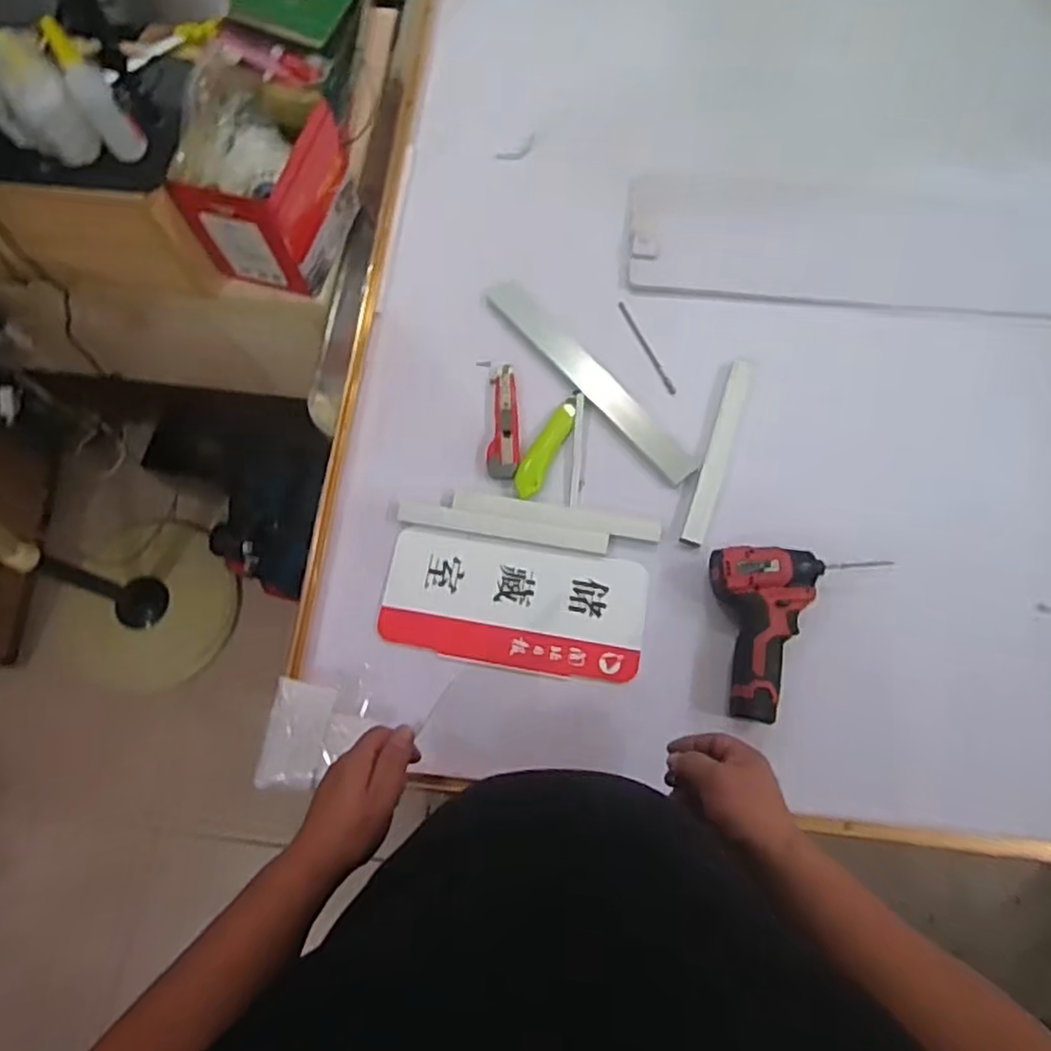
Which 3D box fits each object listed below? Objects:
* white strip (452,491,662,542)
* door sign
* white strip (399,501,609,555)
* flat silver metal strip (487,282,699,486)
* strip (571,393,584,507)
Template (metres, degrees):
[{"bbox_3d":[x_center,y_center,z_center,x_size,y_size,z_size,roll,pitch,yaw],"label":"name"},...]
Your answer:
[{"bbox_3d":[0.037,-0.012,0.830,0.244,0.005,0.027,9,72,4],"label":"white strip"},{"bbox_3d":[-0.013,0.091,0.802,0.294,0.009,0.142,9,74,3],"label":"door sign"},{"bbox_3d":[-0.027,0.002,0.828,0.246,0.009,0.027,9,72,4],"label":"white strip"},{"bbox_3d":[0.081,-0.188,0.889,0.050,0.007,0.355,-37,73,-18],"label":"flat silver metal strip"},{"bbox_3d":[0.064,-0.094,0.856,0.010,0.008,0.148,4,72,3],"label":"strip"}]

